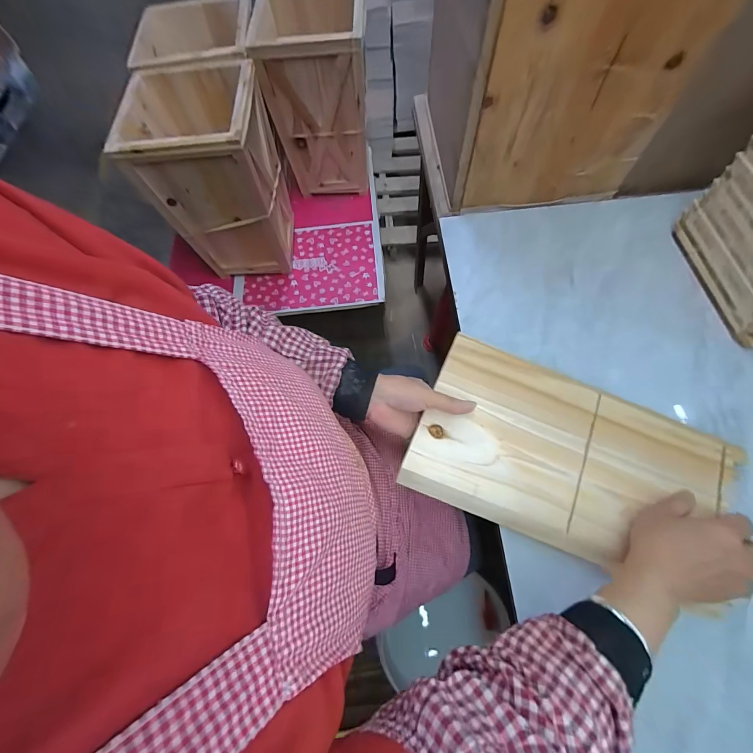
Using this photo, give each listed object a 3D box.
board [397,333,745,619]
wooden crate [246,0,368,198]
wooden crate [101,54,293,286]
[{"bbox_3d":[0.232,0.104,0.421,0.352,0.018,0.212,23,71,12],"label":"board"},{"bbox_3d":[-0.146,-0.705,0.884,0.250,0.363,0.225,-3,68,2],"label":"wooden crate"},{"bbox_3d":[-0.353,-0.438,0.800,0.240,0.384,0.236,-4,68,1],"label":"wooden crate"}]

